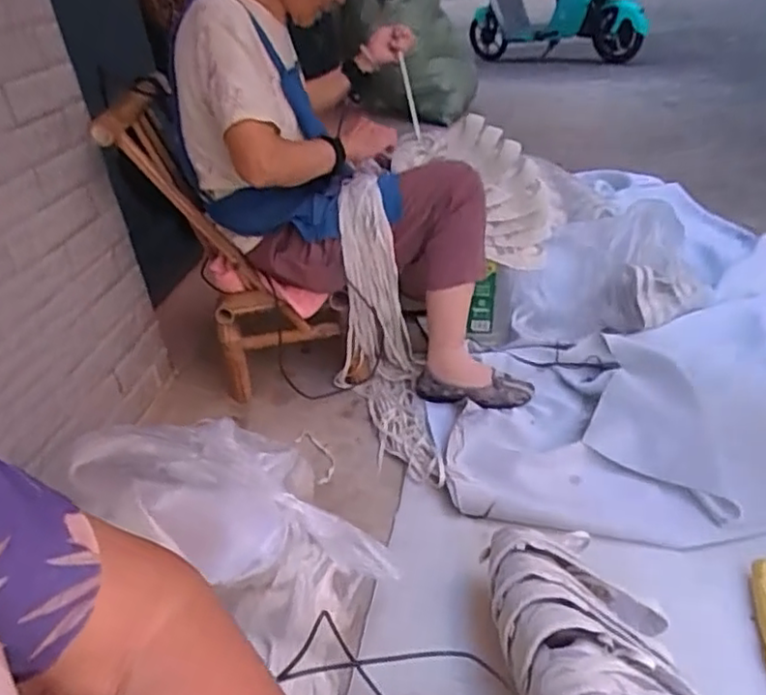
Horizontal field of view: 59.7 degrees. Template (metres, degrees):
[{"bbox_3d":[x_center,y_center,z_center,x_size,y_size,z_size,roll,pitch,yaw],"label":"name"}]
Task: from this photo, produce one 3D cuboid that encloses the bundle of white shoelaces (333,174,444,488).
[{"bbox_3d":[0.006,-0.031,1.201,0.145,0.413,0.390,-10,31,-7],"label":"bundle of white shoelaces"}]

